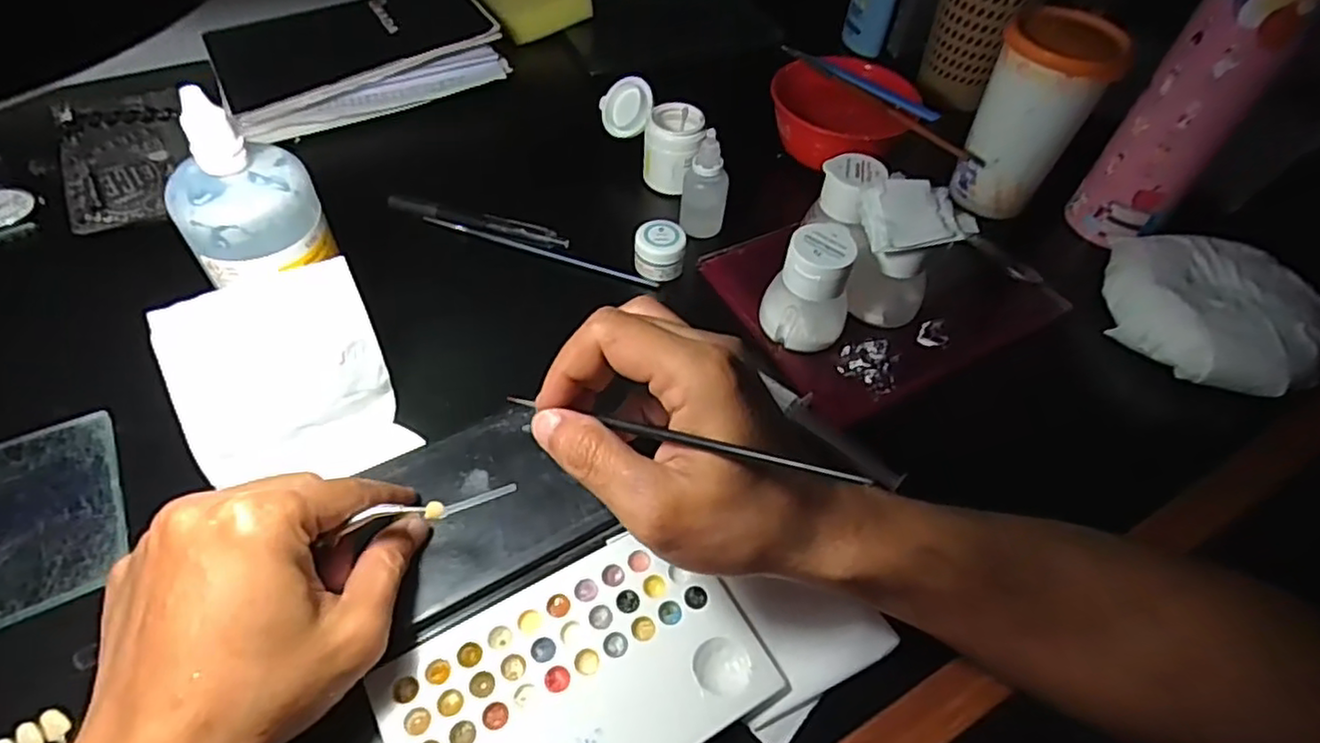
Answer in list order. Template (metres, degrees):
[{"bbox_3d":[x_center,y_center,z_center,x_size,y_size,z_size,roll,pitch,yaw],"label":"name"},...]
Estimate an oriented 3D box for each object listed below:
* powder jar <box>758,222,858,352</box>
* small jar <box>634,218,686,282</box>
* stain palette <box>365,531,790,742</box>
[{"bbox_3d":[0.087,-0.047,0.399,0.049,0.065,0.041,20,53,10],"label":"powder jar"},{"bbox_3d":[0.000,-0.079,0.447,0.031,0.028,0.030,2,52,-3],"label":"small jar"},{"bbox_3d":[-0.034,0.131,0.289,0.149,0.006,0.094,-24,56,-20],"label":"stain palette"}]

